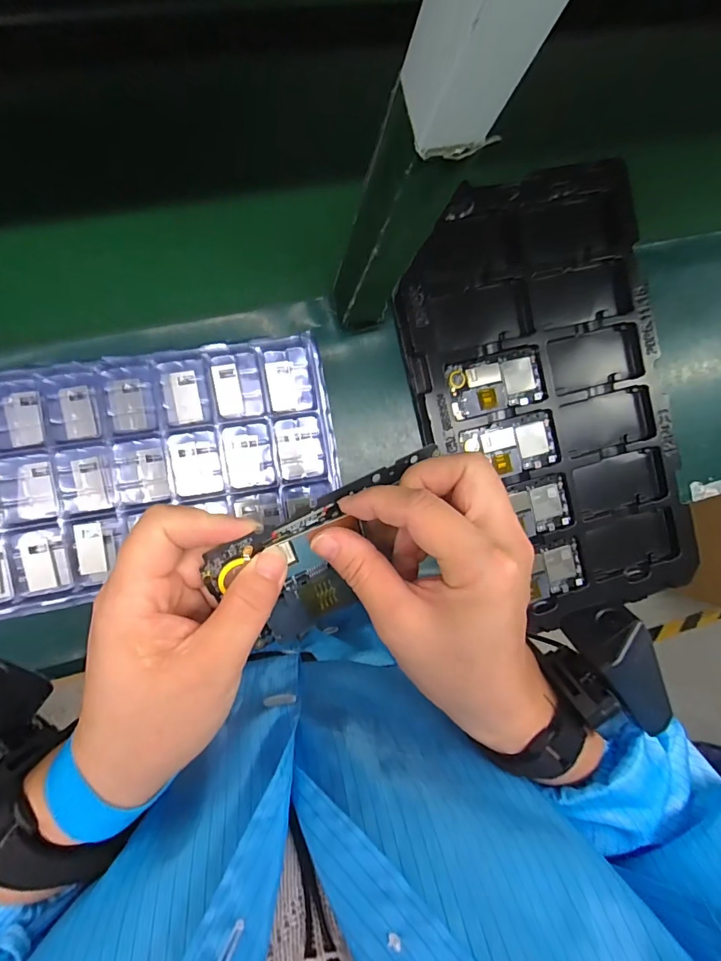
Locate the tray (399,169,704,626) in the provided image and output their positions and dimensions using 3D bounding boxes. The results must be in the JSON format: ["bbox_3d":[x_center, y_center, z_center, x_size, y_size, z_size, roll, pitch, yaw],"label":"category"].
[{"bbox_3d":[0.244,-0.094,0.579,0.335,0.056,0.551,-15,92,-10],"label":"tray"}]

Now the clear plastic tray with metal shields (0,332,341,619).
[{"bbox_3d":[-0.213,-0.006,0.403,0.382,0.019,0.196,-11,91,-10],"label":"clear plastic tray with metal shields"}]

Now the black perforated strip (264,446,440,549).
[{"bbox_3d":[-0.001,0.006,0.216,0.093,0.006,0.011,-29,94,-15],"label":"black perforated strip"}]

